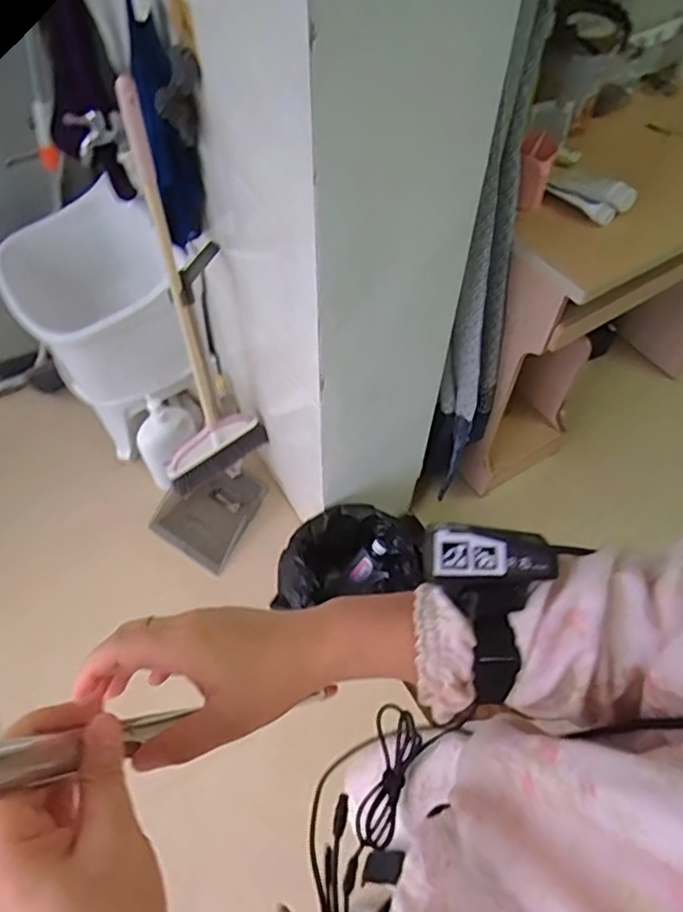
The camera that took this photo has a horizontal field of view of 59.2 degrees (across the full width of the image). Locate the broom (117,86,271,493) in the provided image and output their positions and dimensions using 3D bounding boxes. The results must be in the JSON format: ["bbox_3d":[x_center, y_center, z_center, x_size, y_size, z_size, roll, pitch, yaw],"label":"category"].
[{"bbox_3d":[-0.289,-0.207,1.136,0.241,0.876,0.058,-37,63,-22],"label":"broom"}]

